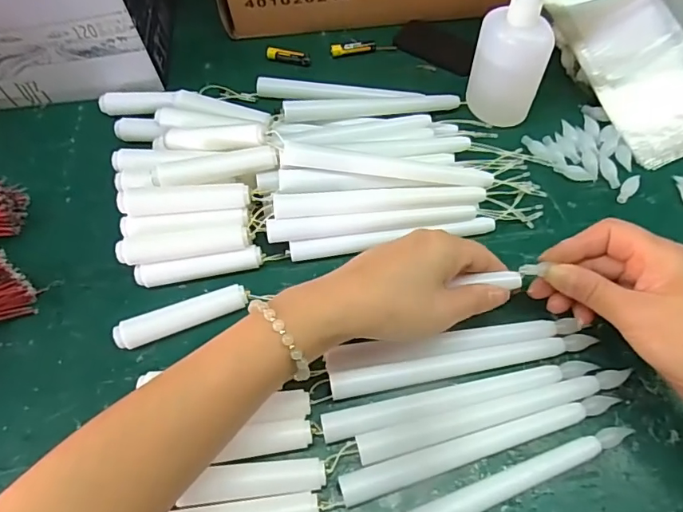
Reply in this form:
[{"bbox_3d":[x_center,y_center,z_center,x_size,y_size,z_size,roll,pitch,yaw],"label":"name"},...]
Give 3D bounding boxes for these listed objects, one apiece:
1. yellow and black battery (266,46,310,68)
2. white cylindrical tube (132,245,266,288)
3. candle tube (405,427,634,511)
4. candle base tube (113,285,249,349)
[{"bbox_3d":[-0.049,-0.188,0.460,0.041,0.011,0.011,11,64,9],"label":"yellow and black battery"},{"bbox_3d":[-0.101,0.008,0.350,0.088,0.015,0.012,-10,62,-2],"label":"white cylindrical tube"},{"bbox_3d":[0.087,0.130,0.275,0.167,0.016,0.016,-21,63,-7],"label":"candle tube"},{"bbox_3d":[-0.108,0.040,0.334,0.089,0.015,0.017,-21,63,-7],"label":"candle base tube"}]

